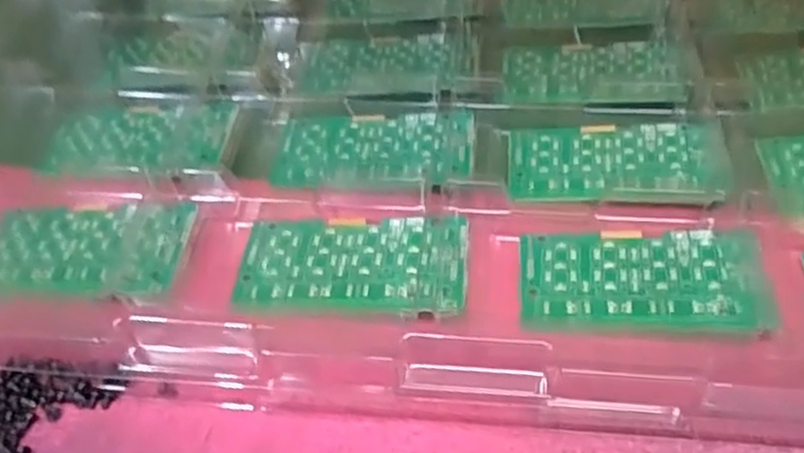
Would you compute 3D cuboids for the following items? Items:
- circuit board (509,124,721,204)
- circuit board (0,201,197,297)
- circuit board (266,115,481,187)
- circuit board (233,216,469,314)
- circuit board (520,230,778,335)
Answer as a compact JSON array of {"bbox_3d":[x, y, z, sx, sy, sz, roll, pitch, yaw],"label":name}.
[{"bbox_3d":[0.097,-0.030,0.325,0.092,0.009,0.050,5,50,8],"label":"circuit board"},{"bbox_3d":[-0.135,0.009,0.298,0.087,0.004,0.049,1,50,5],"label":"circuit board"},{"bbox_3d":[-0.013,-0.039,0.335,0.092,0.005,0.045,1,50,4],"label":"circuit board"},{"bbox_3d":[-0.020,0.014,0.291,0.092,0.004,0.048,1,50,11],"label":"circuit board"},{"bbox_3d":[0.095,0.020,0.280,0.093,0.006,0.048,3,50,6],"label":"circuit board"}]

